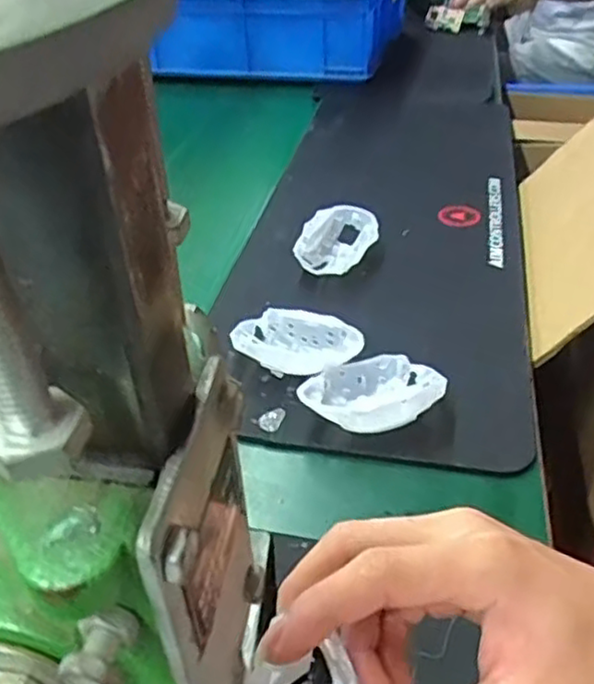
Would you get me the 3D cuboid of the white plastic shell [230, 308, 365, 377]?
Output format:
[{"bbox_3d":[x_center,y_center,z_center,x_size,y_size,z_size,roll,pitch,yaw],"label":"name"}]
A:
[{"bbox_3d":[0.001,0.001,0.610,0.112,0.032,0.054,6,38,12],"label":"white plastic shell"}]

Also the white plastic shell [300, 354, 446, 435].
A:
[{"bbox_3d":[0.059,0.043,0.553,0.110,0.035,0.062,-8,38,-6],"label":"white plastic shell"}]

